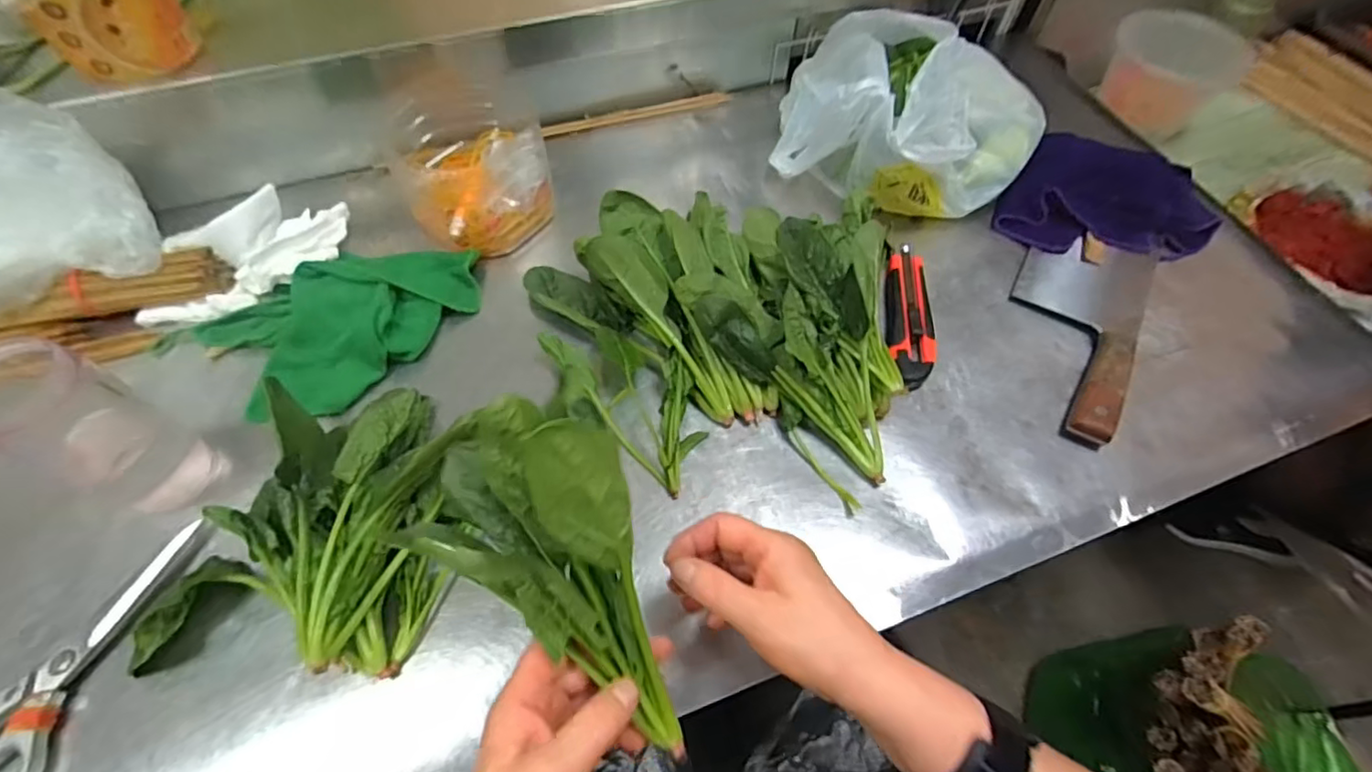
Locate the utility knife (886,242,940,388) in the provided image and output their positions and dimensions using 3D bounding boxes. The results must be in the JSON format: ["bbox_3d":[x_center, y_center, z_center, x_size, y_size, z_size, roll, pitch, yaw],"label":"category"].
[{"bbox_3d":[0.205,-0.069,0.545,0.042,0.012,0.152,9,58,5],"label":"utility knife"}]

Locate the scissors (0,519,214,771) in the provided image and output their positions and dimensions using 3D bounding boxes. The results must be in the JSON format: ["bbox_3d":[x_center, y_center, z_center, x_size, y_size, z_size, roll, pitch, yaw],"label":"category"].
[{"bbox_3d":[-0.393,0.190,0.372,0.086,0.016,0.225,27,62,15],"label":"scissors"}]

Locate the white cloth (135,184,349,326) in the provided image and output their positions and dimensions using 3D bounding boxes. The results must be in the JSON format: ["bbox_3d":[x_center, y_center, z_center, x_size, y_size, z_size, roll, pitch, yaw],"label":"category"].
[{"bbox_3d":[-0.404,-0.120,0.542,0.187,0.037,0.096,-29,63,-17],"label":"white cloth"}]

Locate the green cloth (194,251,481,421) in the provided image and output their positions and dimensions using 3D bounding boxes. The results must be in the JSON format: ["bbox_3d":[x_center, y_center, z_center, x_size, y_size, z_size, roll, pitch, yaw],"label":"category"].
[{"bbox_3d":[-0.292,-0.068,0.521,0.214,0.042,0.146,-36,65,-20],"label":"green cloth"}]

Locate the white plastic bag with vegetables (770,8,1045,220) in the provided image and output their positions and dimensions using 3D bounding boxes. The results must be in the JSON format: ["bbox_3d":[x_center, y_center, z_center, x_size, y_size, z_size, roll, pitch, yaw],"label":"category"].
[{"bbox_3d":[0.225,-0.273,0.595,0.234,0.134,0.171,28,62,14],"label":"white plastic bag with vegetables"}]

